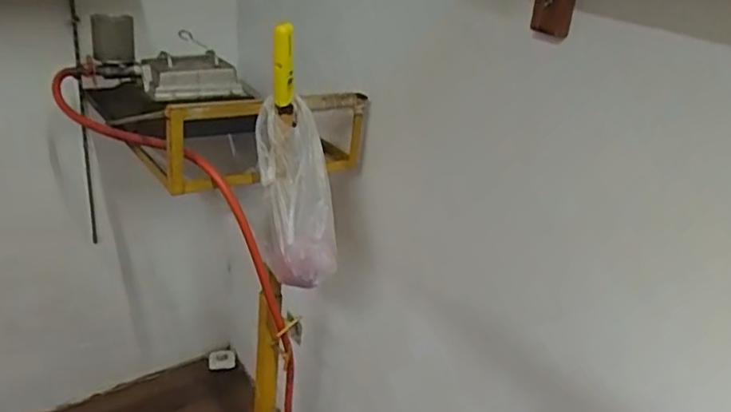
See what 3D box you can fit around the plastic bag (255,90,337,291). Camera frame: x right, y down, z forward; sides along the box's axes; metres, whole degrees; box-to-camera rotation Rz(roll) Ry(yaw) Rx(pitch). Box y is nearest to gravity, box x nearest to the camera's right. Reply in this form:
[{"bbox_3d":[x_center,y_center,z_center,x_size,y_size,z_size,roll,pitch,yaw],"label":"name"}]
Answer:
[{"bbox_3d":[-0.125,-0.018,1.079,0.110,0.320,0.106,-3,-17,-21],"label":"plastic bag"}]

